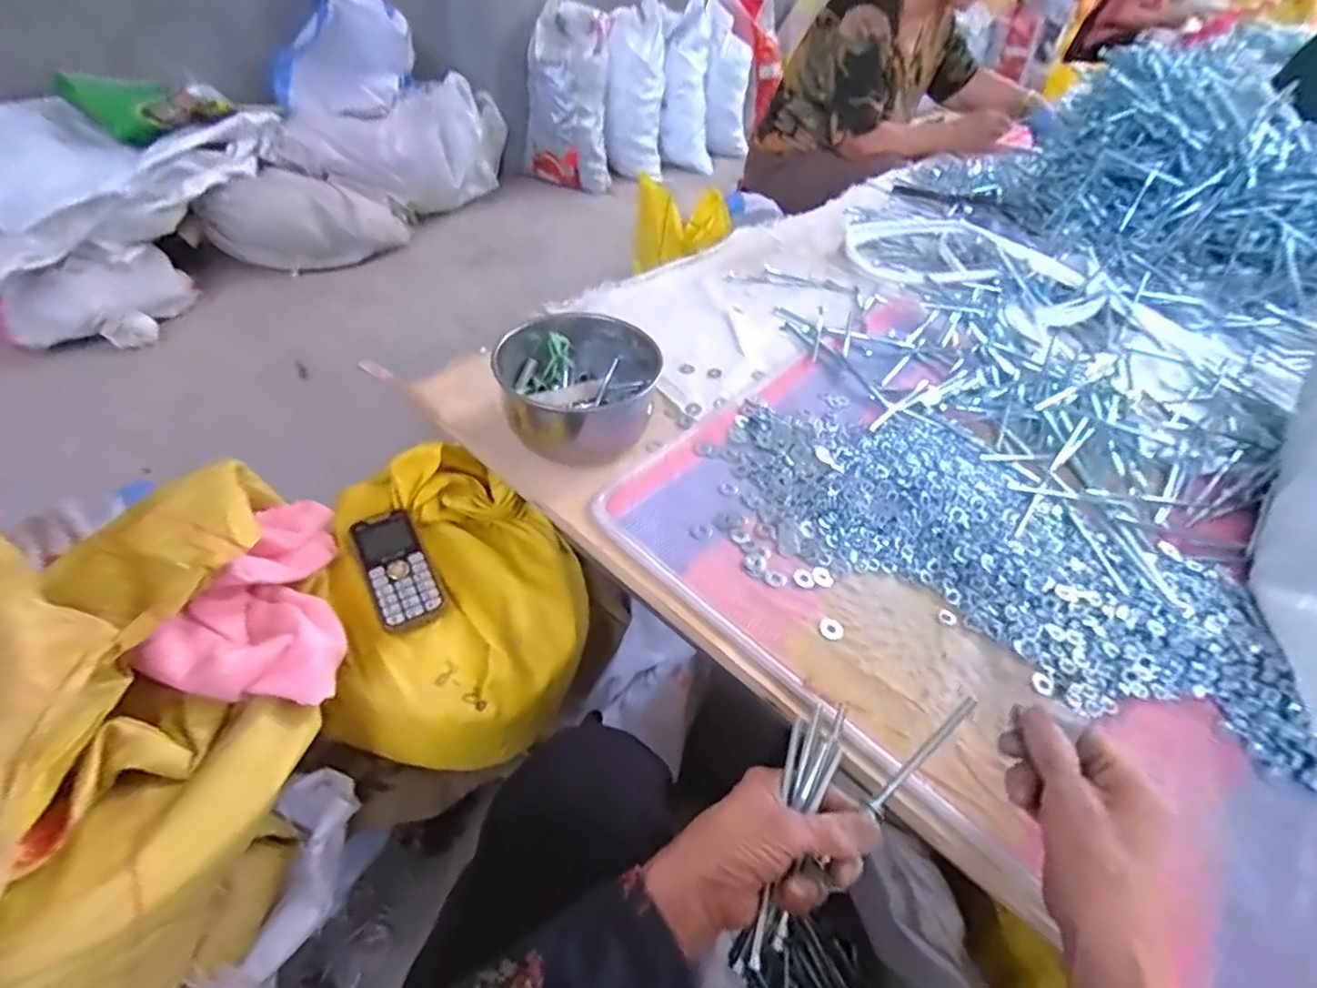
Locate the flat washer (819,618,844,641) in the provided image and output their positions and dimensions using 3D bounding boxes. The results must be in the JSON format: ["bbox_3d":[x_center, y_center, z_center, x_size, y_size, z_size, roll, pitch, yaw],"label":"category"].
[{"bbox_3d":[0.144,0.113,0.486,0.020,0.004,0.020,4,46,-4],"label":"flat washer"}]

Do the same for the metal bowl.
[{"bbox_3d":[-0.084,-0.117,0.620,0.159,0.097,0.159,4,46,-4],"label":"metal bowl"}]

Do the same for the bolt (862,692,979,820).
[{"bbox_3d":[0.171,0.169,0.376,0.099,0.007,0.011,-44,61,-7],"label":"bolt"}]

